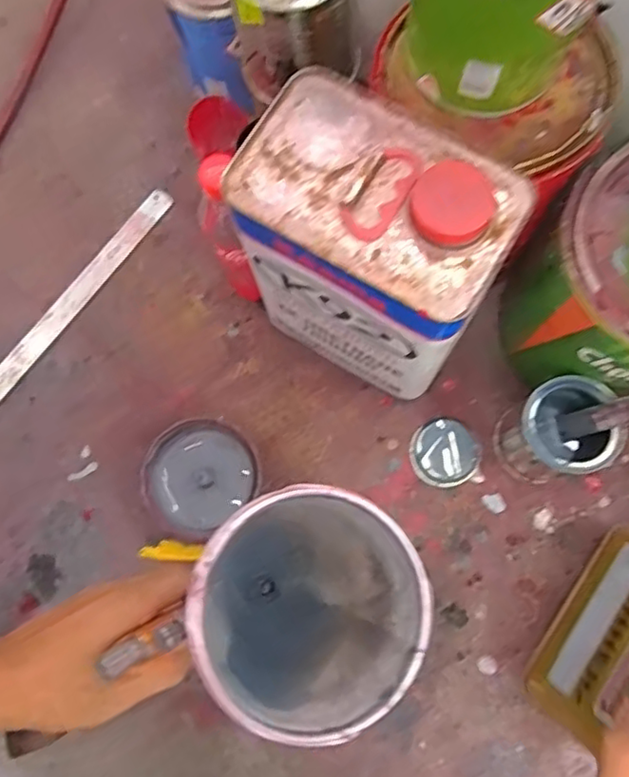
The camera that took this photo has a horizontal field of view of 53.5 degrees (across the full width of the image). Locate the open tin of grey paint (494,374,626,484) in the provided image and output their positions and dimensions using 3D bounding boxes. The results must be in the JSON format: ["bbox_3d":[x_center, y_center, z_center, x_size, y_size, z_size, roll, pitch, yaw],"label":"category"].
[{"bbox_3d":[0.201,0.039,0.528,0.069,0.108,0.072,-1,77,4],"label":"open tin of grey paint"}]

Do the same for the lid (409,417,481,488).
[{"bbox_3d":[0.119,0.060,0.576,0.059,0.013,0.061,-1,77,4],"label":"lid"}]

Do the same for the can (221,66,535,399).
[{"bbox_3d":[0.042,-0.093,0.463,0.165,0.216,0.110,32,81,10],"label":"can"}]

